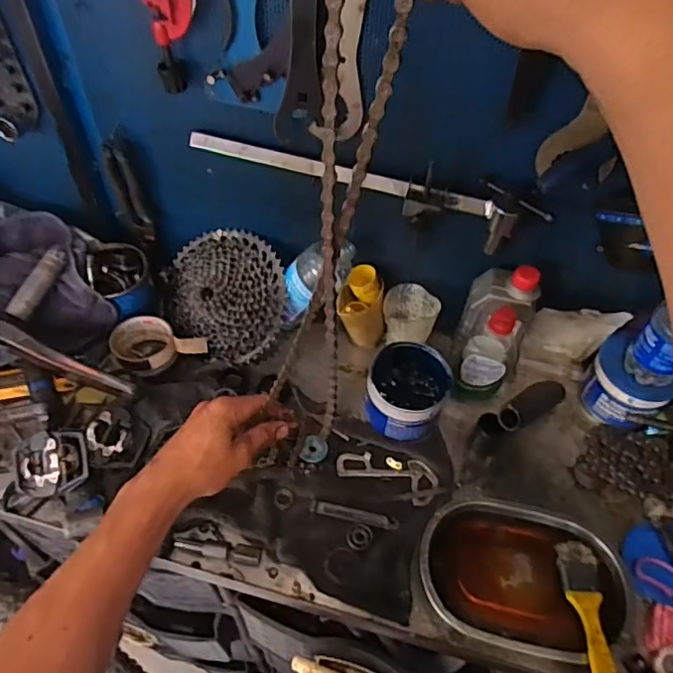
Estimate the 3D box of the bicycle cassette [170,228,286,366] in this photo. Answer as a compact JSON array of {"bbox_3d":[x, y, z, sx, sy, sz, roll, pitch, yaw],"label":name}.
[{"bbox_3d":[-0.162,-0.066,0.780,0.192,0.051,0.173,31,93,15],"label":"bicycle cassette"}]

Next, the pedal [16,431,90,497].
[{"bbox_3d":[-0.334,0.146,0.641,0.089,0.022,0.069,-9,90,9],"label":"pedal"}]

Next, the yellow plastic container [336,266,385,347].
[{"bbox_3d":[0.037,-0.041,0.792,0.067,0.103,0.062,4,50,1],"label":"yellow plastic container"}]

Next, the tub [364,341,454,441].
[{"bbox_3d":[0.092,0.071,0.722,0.094,0.087,0.111,19,52,13],"label":"tub"}]

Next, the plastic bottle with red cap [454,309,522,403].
[{"bbox_3d":[0.200,0.019,0.731,0.067,0.158,0.054,22,53,15],"label":"plastic bottle with red cap"}]

